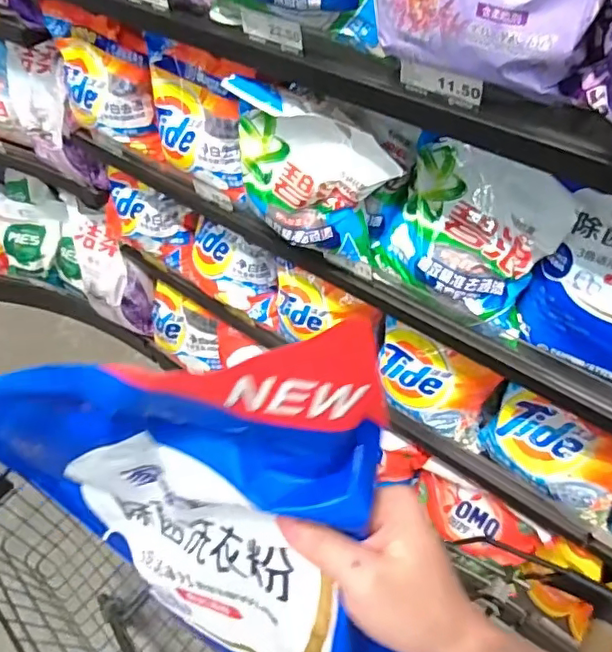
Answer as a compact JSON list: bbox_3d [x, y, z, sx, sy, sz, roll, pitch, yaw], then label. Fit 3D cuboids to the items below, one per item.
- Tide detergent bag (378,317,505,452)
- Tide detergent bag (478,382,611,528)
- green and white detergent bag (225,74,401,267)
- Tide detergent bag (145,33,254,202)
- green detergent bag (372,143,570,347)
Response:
[{"bbox_3d":[0.215,0.102,0.979,0.214,0.188,0.086,20,55,21],"label":"Tide detergent bag"},{"bbox_3d":[0.391,0.205,0.900,0.230,0.143,0.078,31,60,27],"label":"Tide detergent bag"},{"bbox_3d":[0.009,-0.207,0.783,0.229,0.211,0.107,31,60,27],"label":"green and white detergent bag"},{"bbox_3d":[-0.178,-0.335,0.926,0.216,0.184,0.087,25,57,23],"label":"Tide detergent bag"},{"bbox_3d":[0.203,-0.124,0.746,0.114,0.197,0.246,-37,56,-22],"label":"green detergent bag"}]

